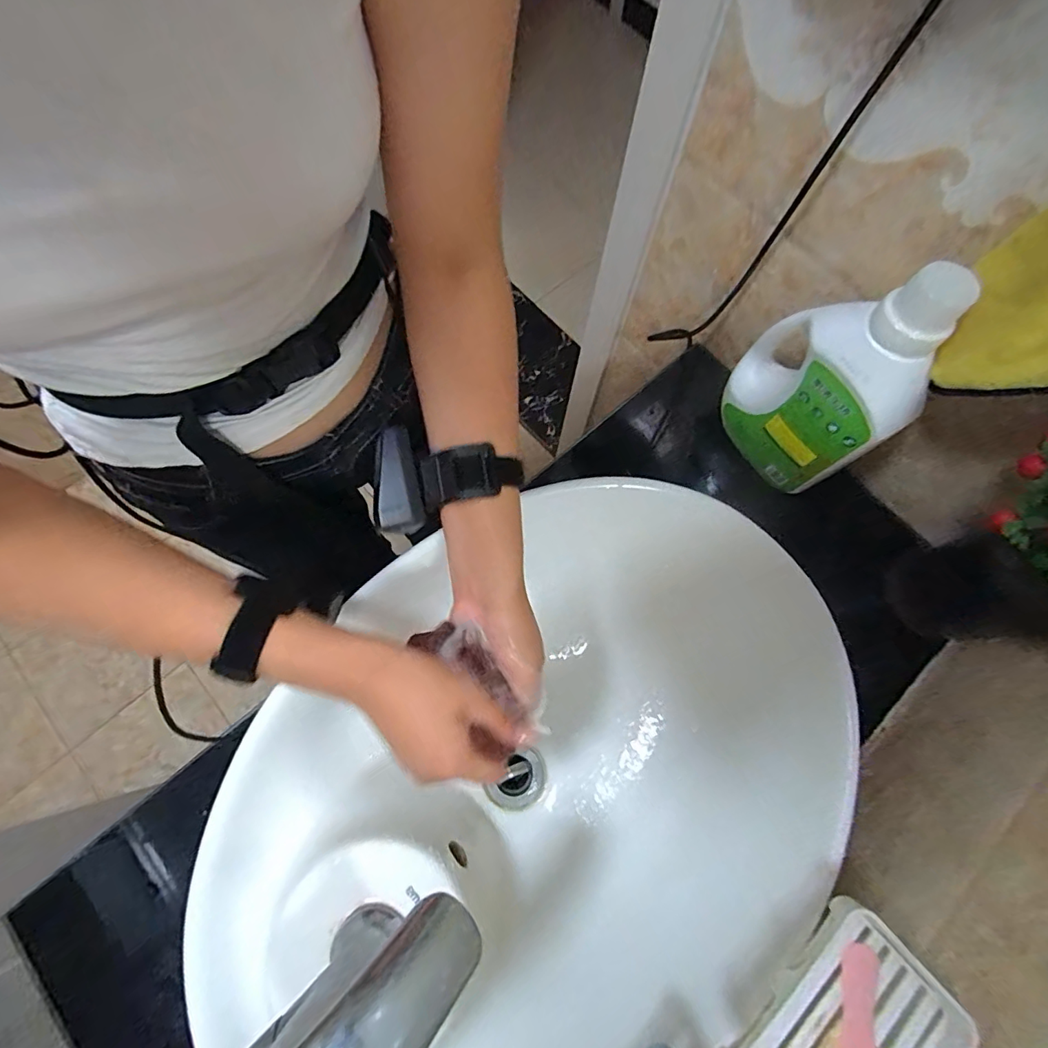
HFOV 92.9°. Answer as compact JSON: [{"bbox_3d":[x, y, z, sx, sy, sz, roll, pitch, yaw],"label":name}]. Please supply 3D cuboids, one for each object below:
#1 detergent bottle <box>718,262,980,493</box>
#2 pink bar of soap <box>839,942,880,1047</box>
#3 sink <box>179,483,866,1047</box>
[{"bbox_3d":[0.306,-0.145,0.510,0.073,0.259,0.161,-23,75,-8],"label":"detergent bottle"},{"bbox_3d":[0.192,0.285,0.284,0.021,0.006,0.074,14,73,3],"label":"pink bar of soap"},{"bbox_3d":[0.019,0.227,0.455,0.396,0.138,0.564,43,76,11],"label":"sink"}]

